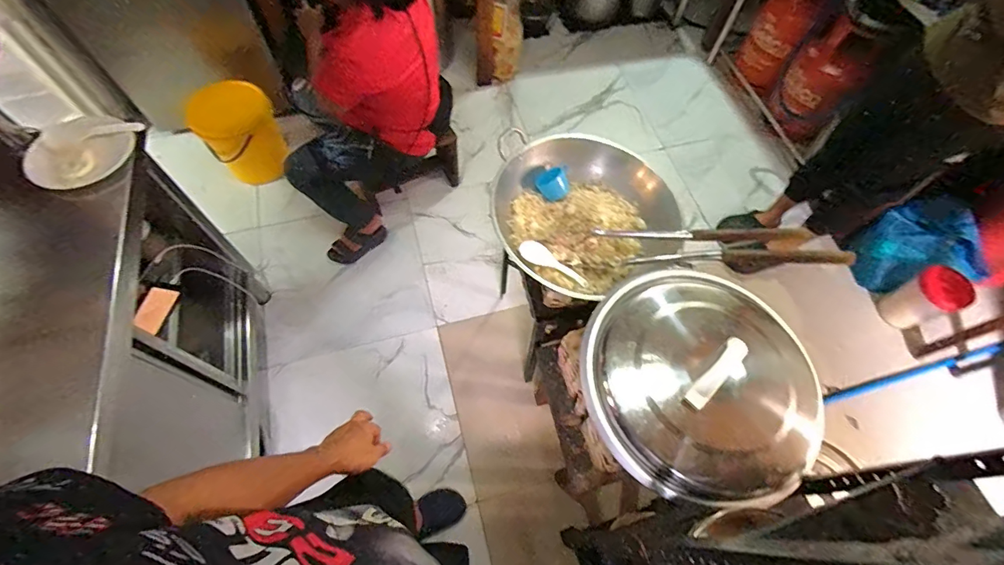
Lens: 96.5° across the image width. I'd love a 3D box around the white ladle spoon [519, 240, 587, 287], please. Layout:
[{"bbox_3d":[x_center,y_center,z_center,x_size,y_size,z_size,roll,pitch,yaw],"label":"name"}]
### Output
[{"bbox_3d":[0.119,-0.044,1.050,0.177,0.027,0.048,34,66,13],"label":"white ladle spoon"}]

